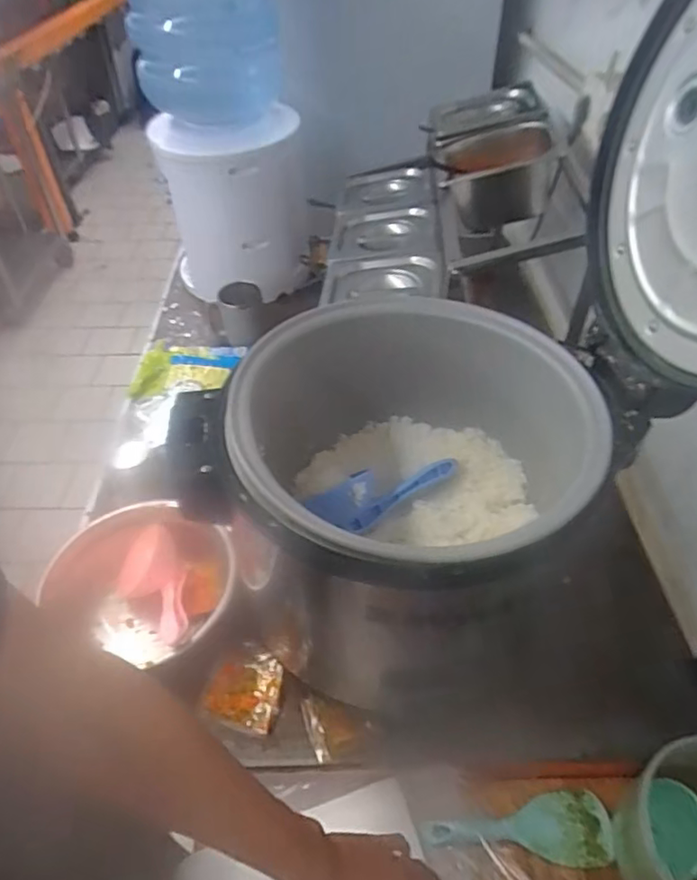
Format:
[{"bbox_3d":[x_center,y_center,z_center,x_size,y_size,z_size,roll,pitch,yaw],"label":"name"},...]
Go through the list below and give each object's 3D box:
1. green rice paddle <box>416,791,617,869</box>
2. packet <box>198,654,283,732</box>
[{"bbox_3d":[0.179,0.414,0.600,0.193,0.017,0.066,-7,46,-6],"label":"green rice paddle"},{"bbox_3d":[-0.120,0.286,0.661,0.082,0.010,0.079,8,46,9],"label":"packet"}]

